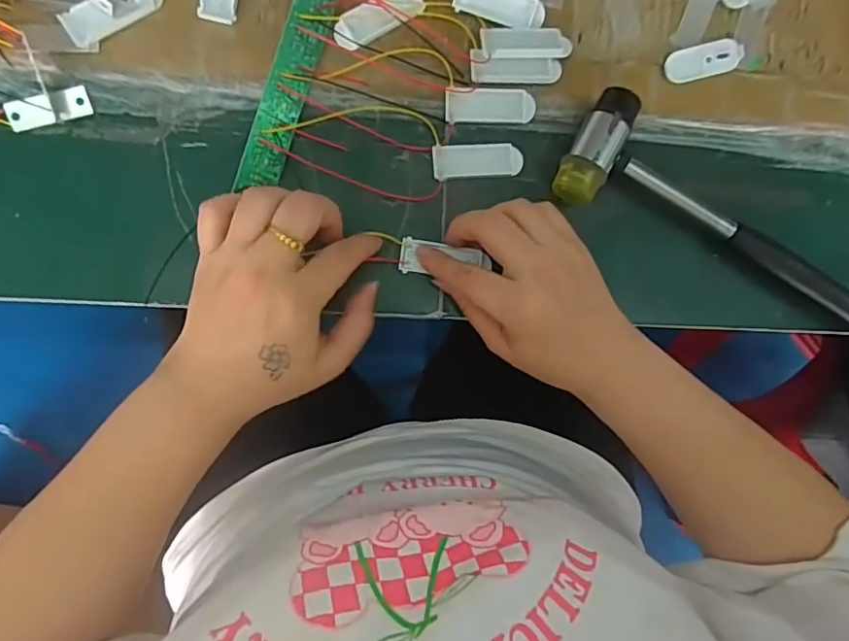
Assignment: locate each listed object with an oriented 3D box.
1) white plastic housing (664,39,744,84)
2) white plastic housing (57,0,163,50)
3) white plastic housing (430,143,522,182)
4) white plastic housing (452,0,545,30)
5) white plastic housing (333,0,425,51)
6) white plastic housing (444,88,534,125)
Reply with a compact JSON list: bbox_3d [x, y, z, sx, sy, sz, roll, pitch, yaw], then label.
[{"bbox_3d":[0.183,-0.170,0.356,0.050,0.006,0.021,-14,90,-6],"label":"white plastic housing"},{"bbox_3d":[-0.180,-0.181,0.317,0.057,0.010,0.020,-36,92,-5],"label":"white plastic housing"},{"bbox_3d":[0.034,-0.102,0.347,0.057,0.004,0.021,-5,89,-5],"label":"white plastic housing"},{"bbox_3d":[0.048,-0.198,0.340,0.057,0.004,0.019,15,87,-5],"label":"white plastic housing"},{"bbox_3d":[-0.028,-0.186,0.334,0.057,0.004,0.019,-33,92,-5],"label":"white plastic housing"},{"bbox_3d":[0.042,-0.136,0.345,0.057,0.006,0.021,-2,89,-5],"label":"white plastic housing"}]

